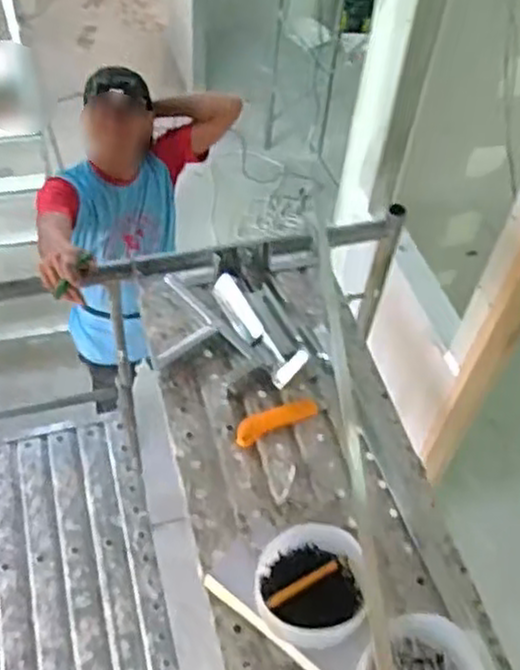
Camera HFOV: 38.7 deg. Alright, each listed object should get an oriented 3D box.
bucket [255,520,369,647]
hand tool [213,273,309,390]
[{"bbox_3d":[0.068,0.347,1.009,0.142,0.099,0.145,1,52,-2],"label":"bucket"},{"bbox_3d":[-0.011,-0.018,1.277,0.055,0.048,0.246,-27,58,-22],"label":"hand tool"}]

